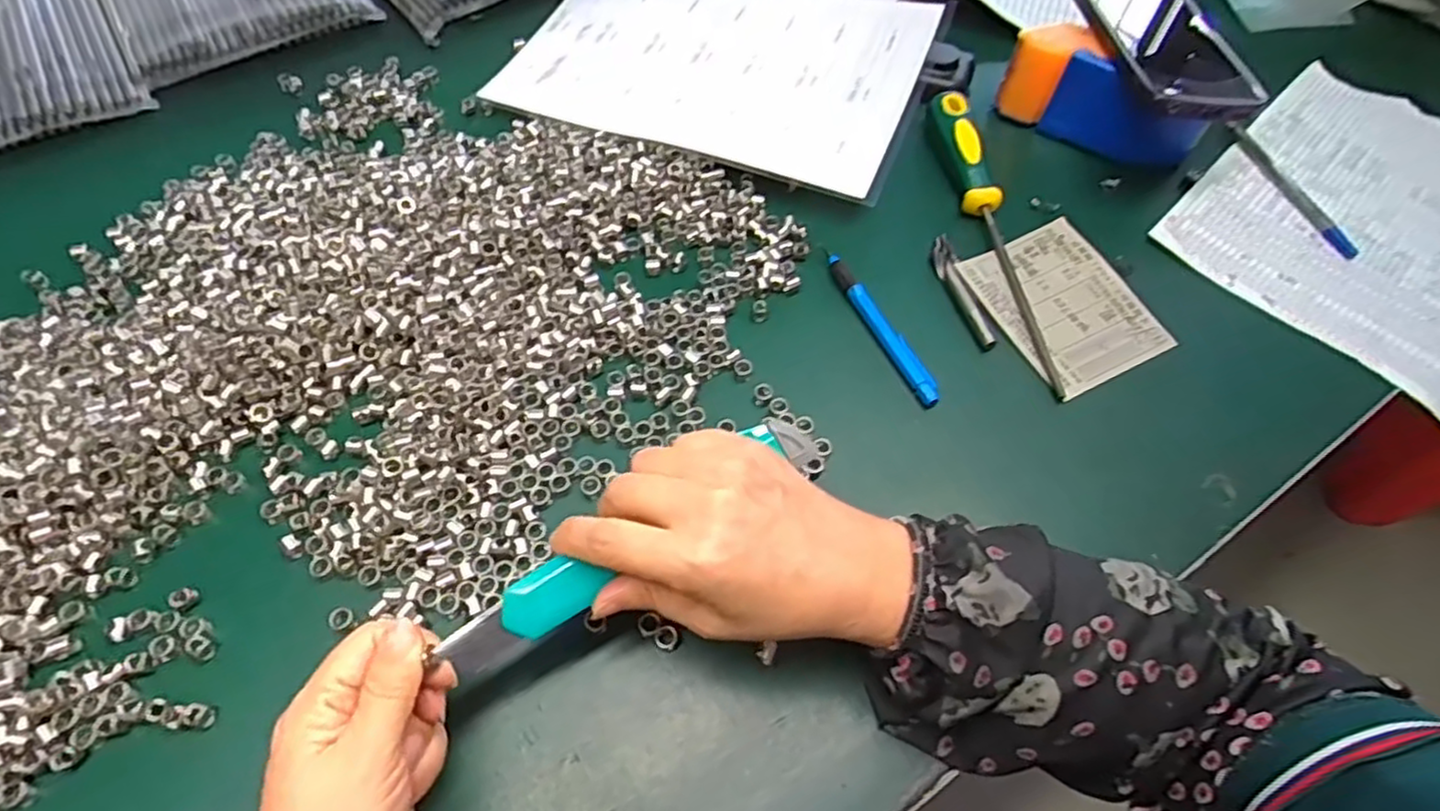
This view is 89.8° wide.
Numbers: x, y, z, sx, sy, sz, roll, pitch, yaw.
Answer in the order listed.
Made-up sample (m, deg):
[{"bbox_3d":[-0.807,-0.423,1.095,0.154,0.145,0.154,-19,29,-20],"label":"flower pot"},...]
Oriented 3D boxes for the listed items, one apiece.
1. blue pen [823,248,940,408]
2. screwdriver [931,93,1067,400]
[{"bbox_3d":[0.095,-0.049,0.428,0.009,0.011,0.119,-21,62,-12],"label":"blue pen"},{"bbox_3d":[0.172,-0.118,0.460,0.023,0.022,0.243,-4,60,-3],"label":"screwdriver"}]

